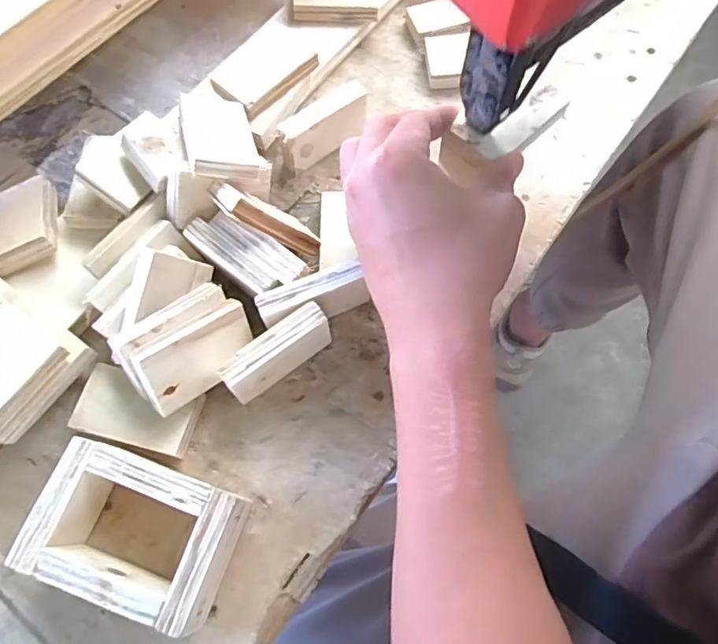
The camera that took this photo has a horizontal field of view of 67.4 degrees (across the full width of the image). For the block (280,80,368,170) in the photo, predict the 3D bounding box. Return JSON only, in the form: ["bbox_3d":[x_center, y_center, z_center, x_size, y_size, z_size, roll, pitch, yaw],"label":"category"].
[{"bbox_3d":[-0.025,-0.145,0.404,0.068,0.046,0.017,-38,74,-15],"label":"block"}]

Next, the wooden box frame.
[{"bbox_3d":[-0.121,0.114,0.295,0.103,0.038,0.070,19,69,6],"label":"wooden box frame"}]

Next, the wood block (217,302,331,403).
[{"bbox_3d":[-0.051,0.020,0.340,0.071,0.040,0.017,-36,73,-14],"label":"wood block"}]

